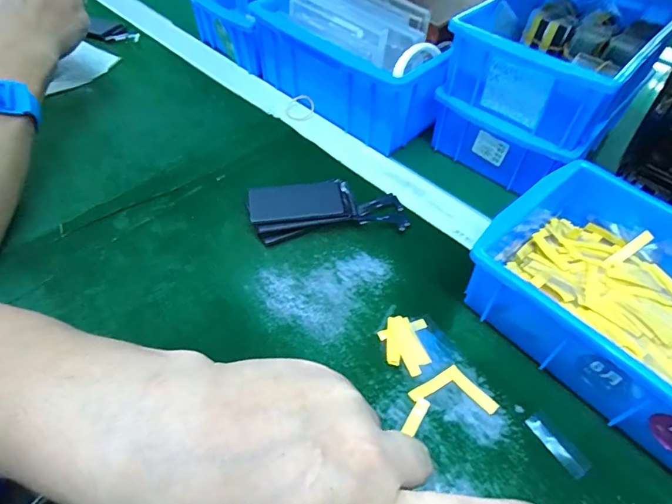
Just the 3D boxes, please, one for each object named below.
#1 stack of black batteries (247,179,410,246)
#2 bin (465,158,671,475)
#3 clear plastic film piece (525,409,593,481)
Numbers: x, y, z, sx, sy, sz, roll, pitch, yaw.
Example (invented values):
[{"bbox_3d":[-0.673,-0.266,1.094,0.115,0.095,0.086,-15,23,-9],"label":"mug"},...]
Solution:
[{"bbox_3d":[-0.005,-0.035,0.352,0.126,0.027,0.045,-6,52,-8],"label":"stack of black batteries"},{"bbox_3d":[0.197,0.040,0.273,0.131,0.069,0.196,-33,59,-26],"label":"bin"},{"bbox_3d":[0.132,0.113,0.253,0.015,0.004,0.038,-25,56,-21],"label":"clear plastic film piece"}]

